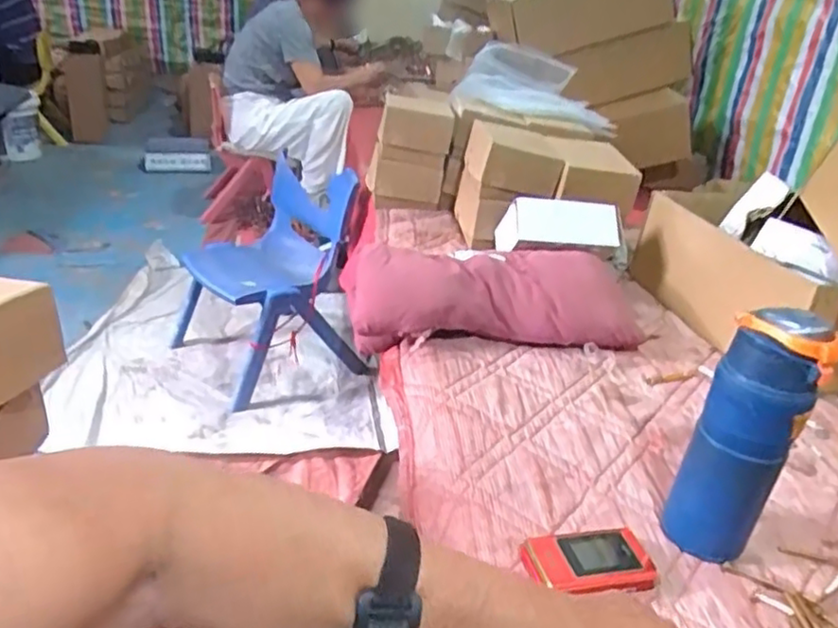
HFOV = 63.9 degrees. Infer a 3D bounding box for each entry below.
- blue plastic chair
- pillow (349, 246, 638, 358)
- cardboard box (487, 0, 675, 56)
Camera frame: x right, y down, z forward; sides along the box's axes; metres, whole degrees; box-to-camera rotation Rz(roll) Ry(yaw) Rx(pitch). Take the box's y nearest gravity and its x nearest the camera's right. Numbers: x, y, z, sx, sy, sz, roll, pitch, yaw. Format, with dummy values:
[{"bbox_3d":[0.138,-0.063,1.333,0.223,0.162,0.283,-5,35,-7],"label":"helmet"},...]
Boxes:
[{"bbox_3d":[-0.344,-0.099,1.530,0.371,0.404,0.398,-19,38,-40],"label":"blue plastic chair"},{"bbox_3d":[0.095,-0.028,0.949,0.389,0.084,0.185,2,28,-10],"label":"pillow"},{"bbox_3d":[0.410,-0.781,1.704,0.449,0.186,0.111,-9,28,2],"label":"cardboard box"}]

